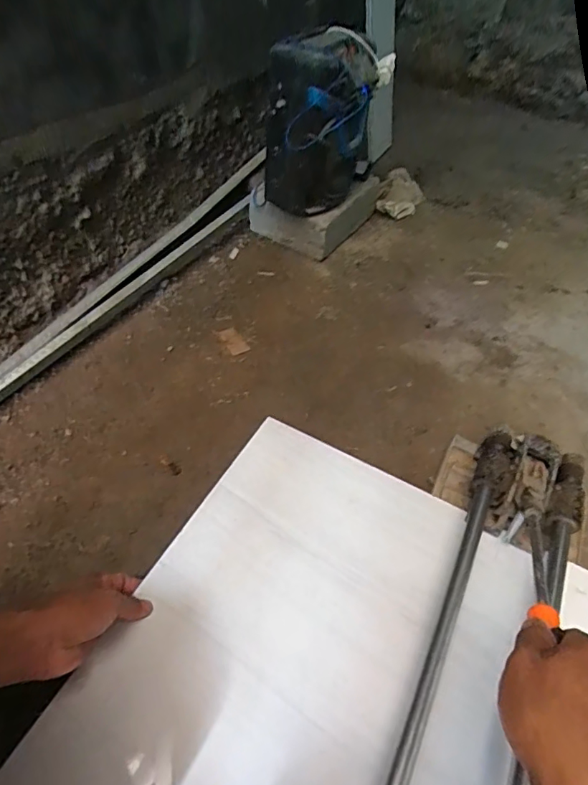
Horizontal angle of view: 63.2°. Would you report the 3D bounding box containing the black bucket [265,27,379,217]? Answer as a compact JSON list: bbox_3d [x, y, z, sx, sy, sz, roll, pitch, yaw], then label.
[{"bbox_3d":[0.044,-0.508,0.937,0.176,0.286,0.202,7,48,-1],"label":"black bucket"}]

